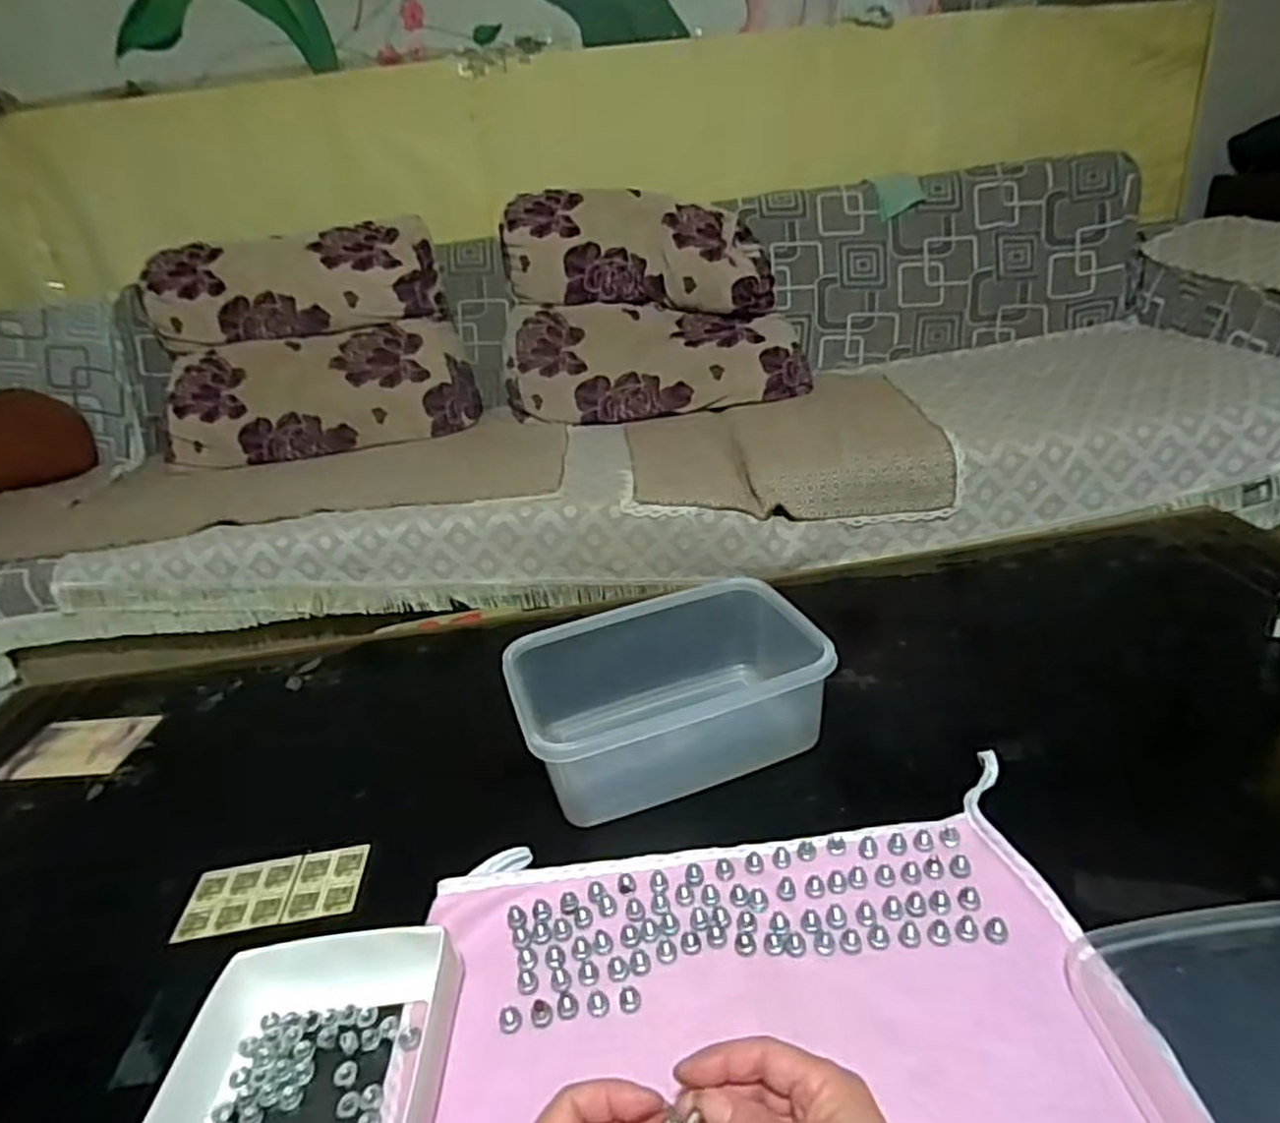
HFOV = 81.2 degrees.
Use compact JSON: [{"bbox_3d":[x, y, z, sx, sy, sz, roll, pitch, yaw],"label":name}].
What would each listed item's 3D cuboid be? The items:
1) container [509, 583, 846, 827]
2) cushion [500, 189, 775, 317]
[{"bbox_3d":[0.019,0.106,0.624,0.231,0.090,0.157,-13,27,-11],"label":"container"},{"bbox_3d":[0.001,-0.744,1.800,0.640,0.252,0.181,3,24,-6],"label":"cushion"}]

